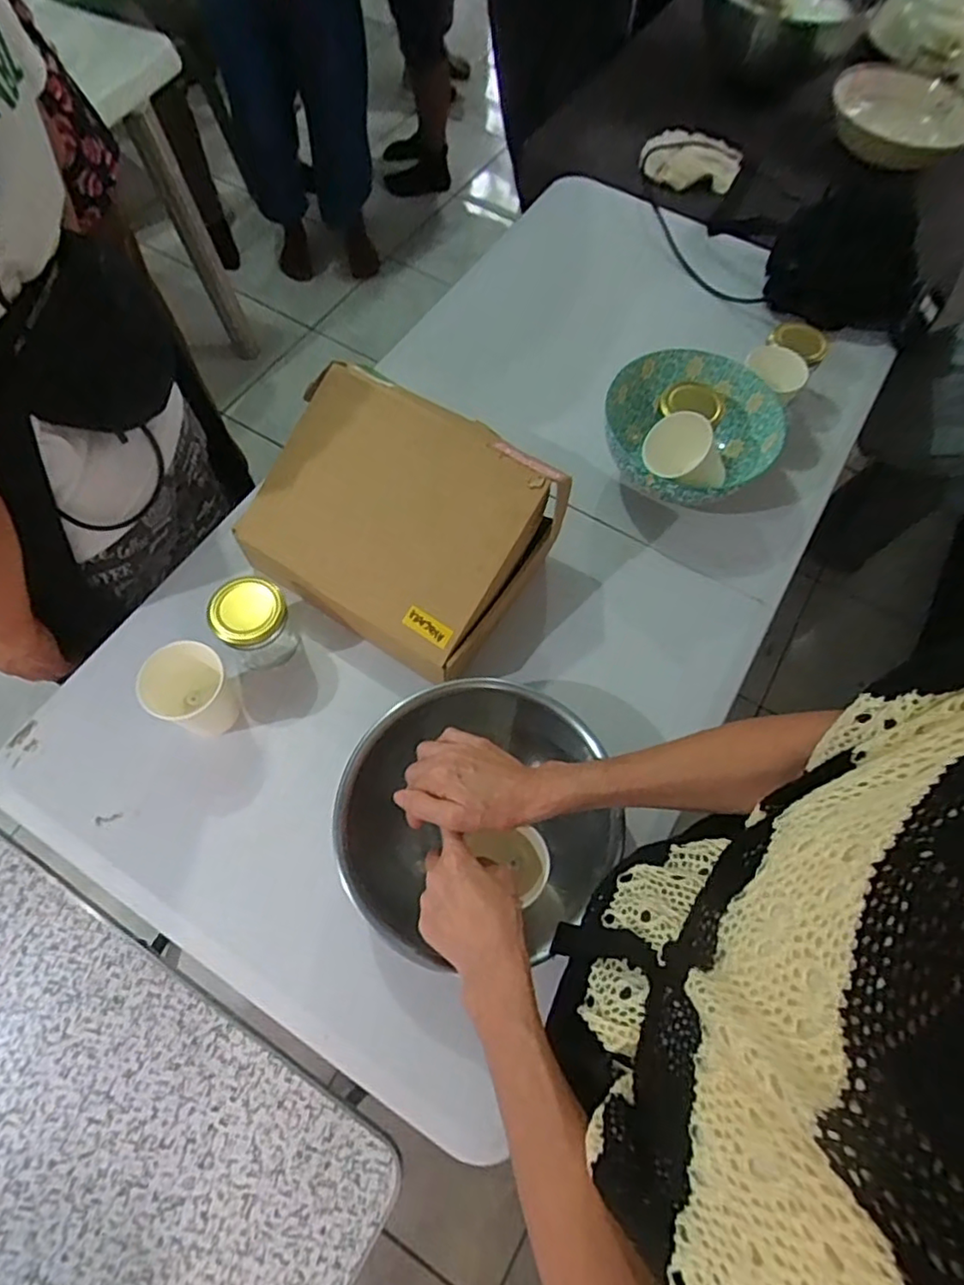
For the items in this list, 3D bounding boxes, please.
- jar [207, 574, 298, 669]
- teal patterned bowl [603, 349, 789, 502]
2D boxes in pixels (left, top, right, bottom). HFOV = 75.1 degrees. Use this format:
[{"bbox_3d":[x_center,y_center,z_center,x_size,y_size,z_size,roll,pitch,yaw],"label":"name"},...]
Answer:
[{"bbox_3d":[-0.228,-0.018,0.633,0.068,0.080,0.061,-35,72,-16],"label":"jar"},{"bbox_3d":[0.243,-0.237,0.755,0.199,0.096,0.197,1,66,-2],"label":"teal patterned bowl"}]

